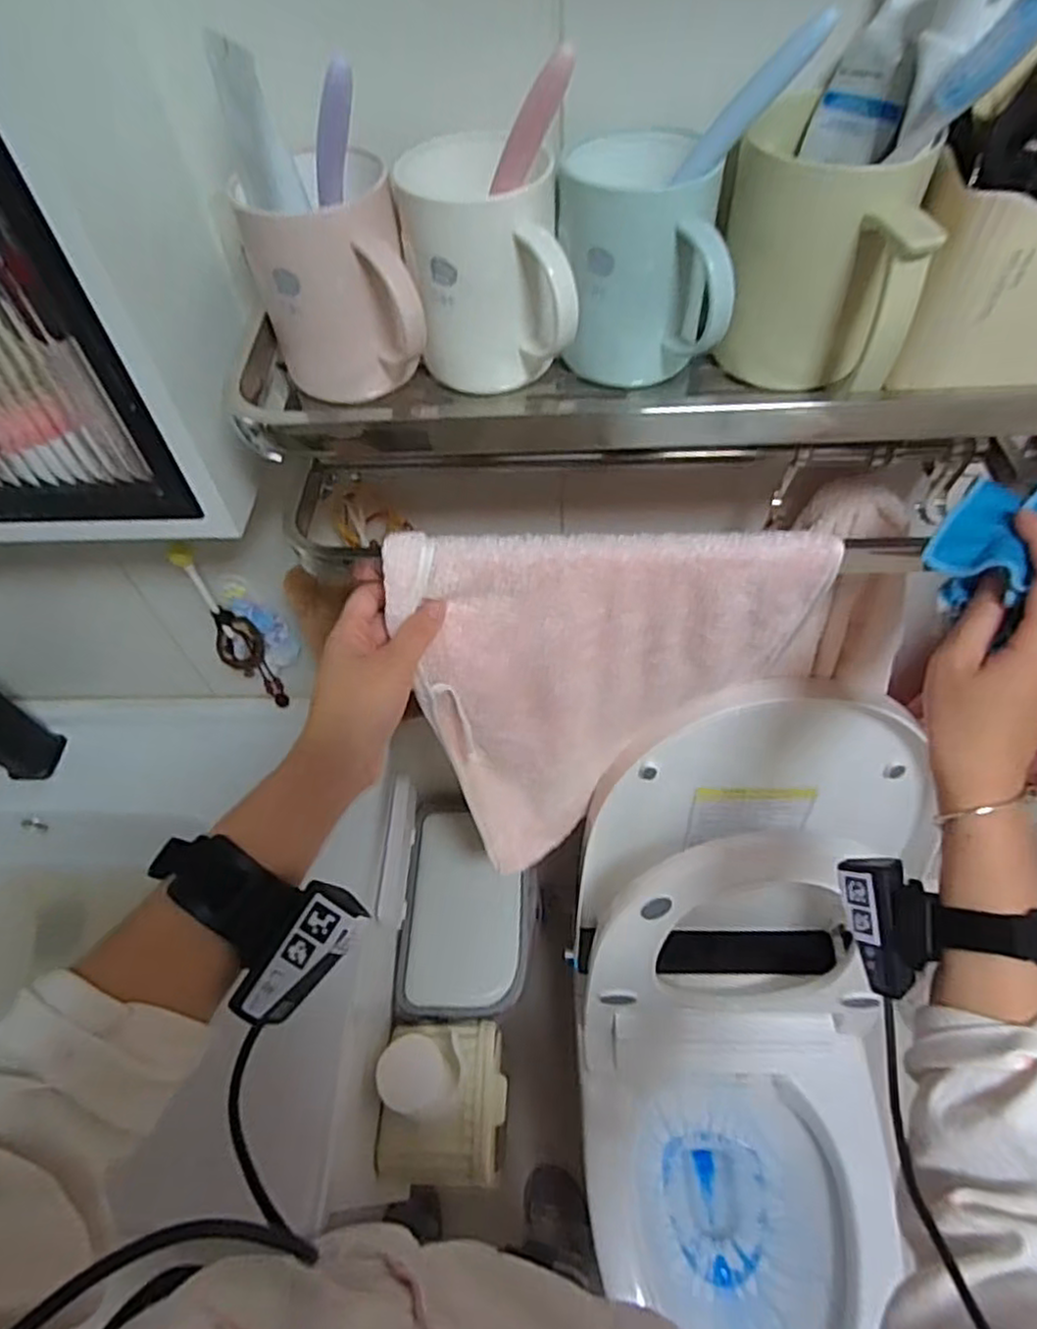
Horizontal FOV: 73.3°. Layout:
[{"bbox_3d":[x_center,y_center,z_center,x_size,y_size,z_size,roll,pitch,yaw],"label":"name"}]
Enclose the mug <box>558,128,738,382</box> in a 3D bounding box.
[{"bbox_3d":[0.061,-0.195,0.359,0.074,0.111,0.078,-5,54,0],"label":"mug"}]

